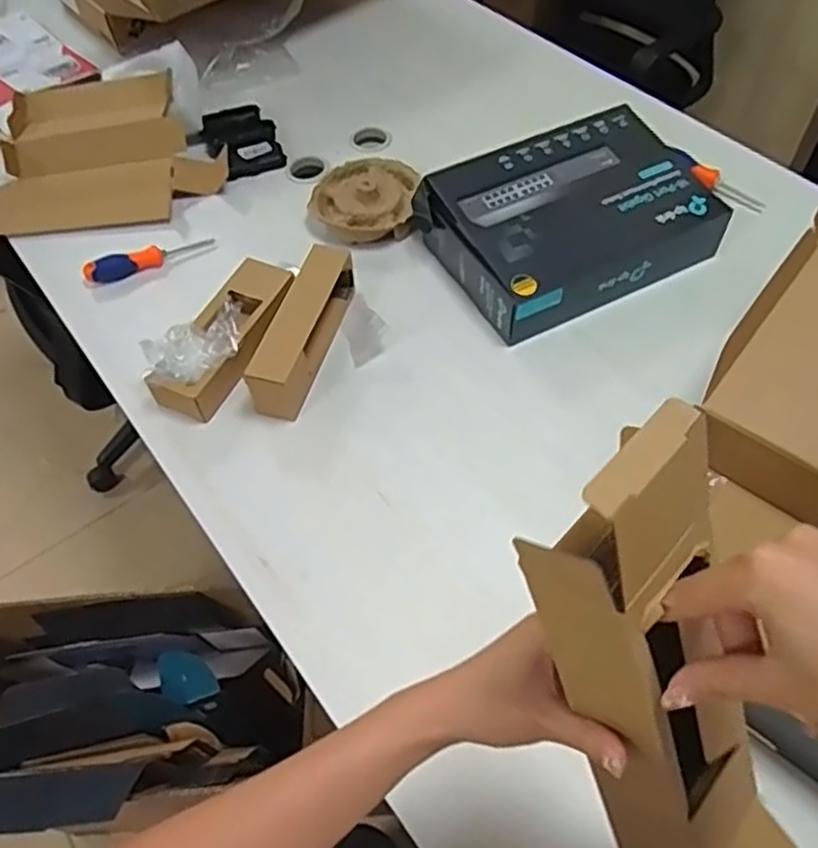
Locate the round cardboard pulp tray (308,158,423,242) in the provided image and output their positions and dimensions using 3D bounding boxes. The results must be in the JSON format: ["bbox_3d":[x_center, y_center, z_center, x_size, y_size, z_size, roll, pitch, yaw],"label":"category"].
[{"bbox_3d":[-0.068,-0.337,1.046,0.153,0.050,0.161,-1,55,2],"label":"round cardboard pulp tray"}]

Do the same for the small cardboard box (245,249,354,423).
[{"bbox_3d":[-0.130,-0.121,0.880,0.055,0.080,0.230,13,57,12],"label":"small cardboard box"}]

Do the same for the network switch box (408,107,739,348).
[{"bbox_3d":[0.218,-0.273,0.956,0.341,0.111,0.240,-22,57,-13],"label":"network switch box"}]

